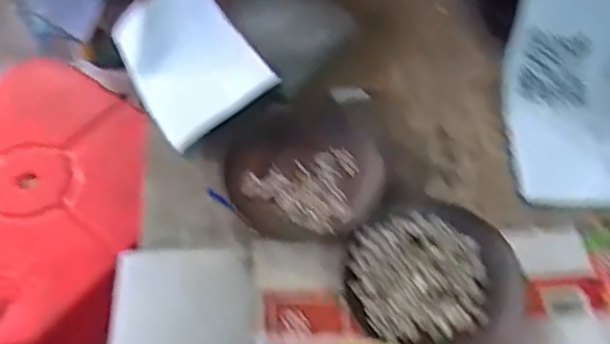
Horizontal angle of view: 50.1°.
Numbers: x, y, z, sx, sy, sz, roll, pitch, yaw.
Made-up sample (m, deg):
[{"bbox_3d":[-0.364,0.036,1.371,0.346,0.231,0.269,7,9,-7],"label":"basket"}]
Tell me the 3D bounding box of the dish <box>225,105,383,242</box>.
[{"bbox_3d":[0.002,-0.001,0.475,0.112,0.015,0.106,2,54,-3],"label":"dish"}]

